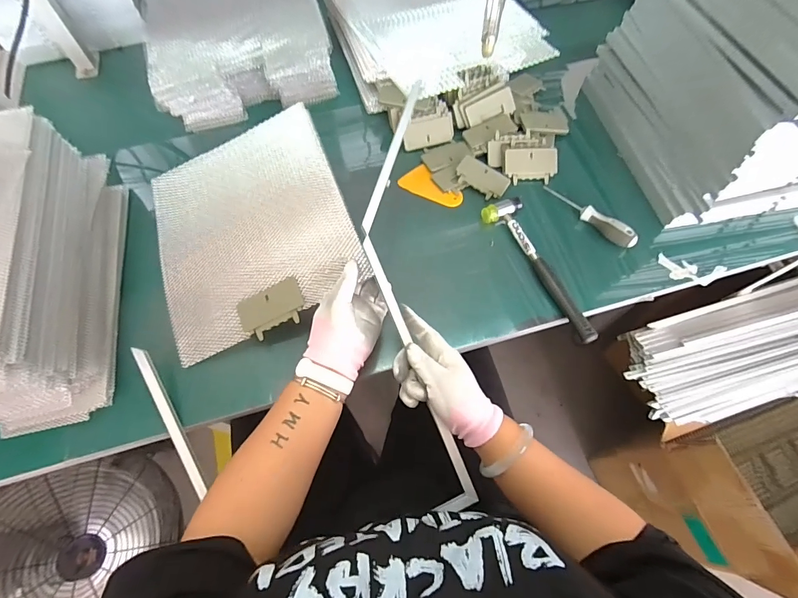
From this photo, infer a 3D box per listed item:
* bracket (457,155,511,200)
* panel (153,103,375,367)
[{"bbox_3d":[0.136,-0.197,0.635,0.083,0.020,0.052,27,67,13],"label":"bracket"},{"bbox_3d":[-0.211,-0.108,0.545,0.267,0.014,0.314,-25,66,4],"label":"panel"}]

